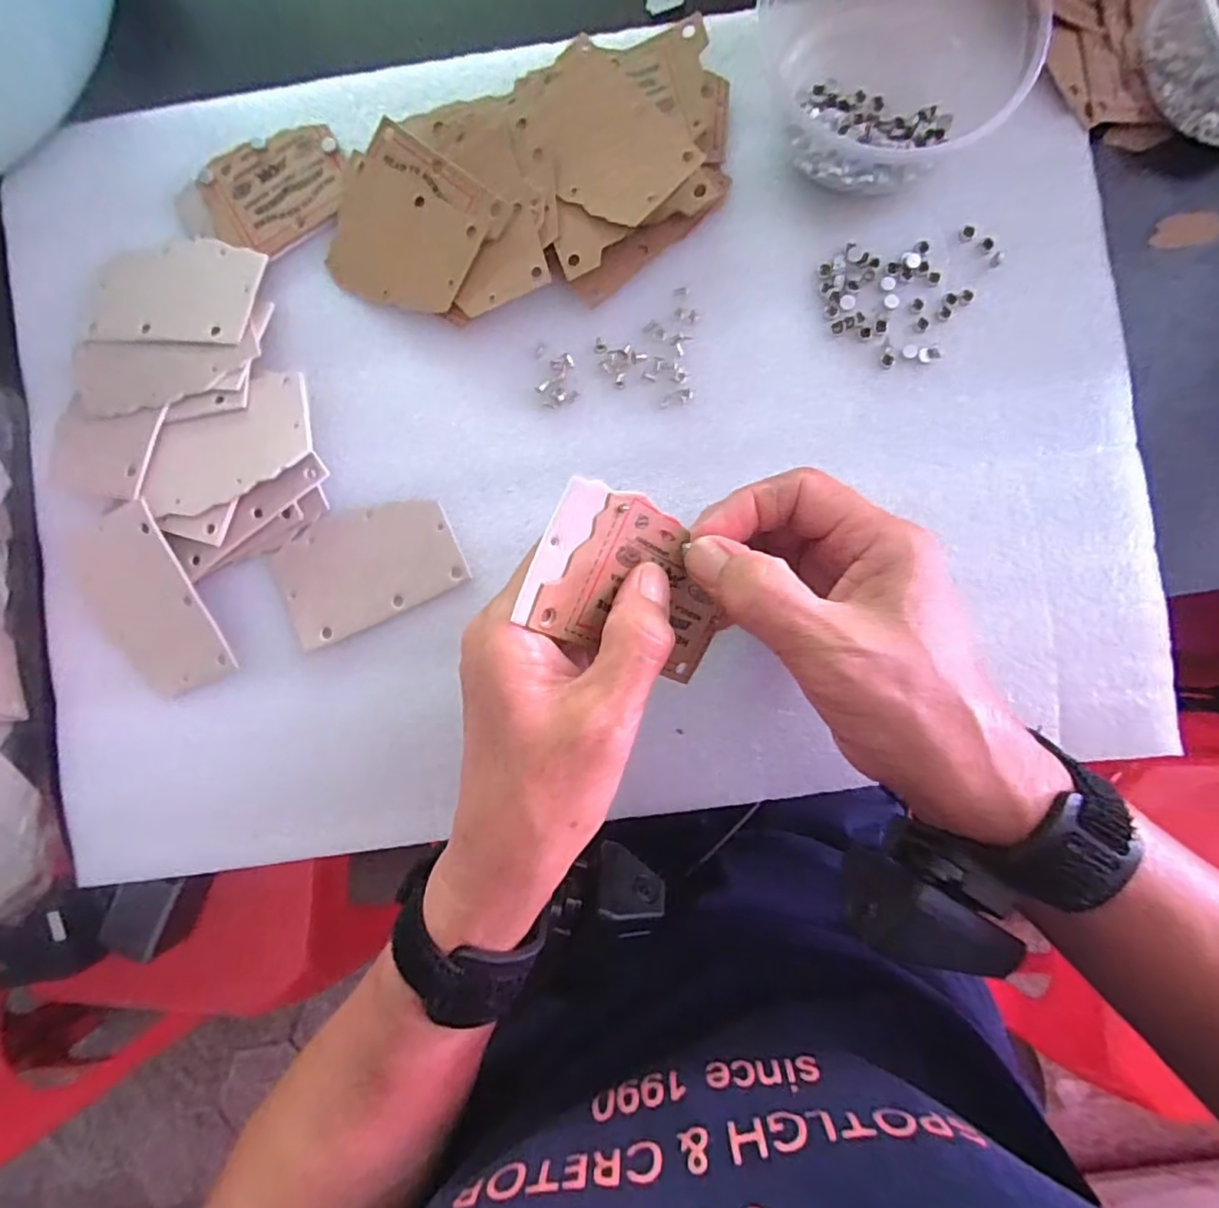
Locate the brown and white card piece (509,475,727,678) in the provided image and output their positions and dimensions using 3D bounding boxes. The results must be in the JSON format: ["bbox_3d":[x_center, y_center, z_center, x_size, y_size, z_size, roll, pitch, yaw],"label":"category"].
[{"bbox_3d":[0.011,-0.006,0.214,0.083,0.004,0.053,24,92,-34],"label":"brown and white card piece"}]

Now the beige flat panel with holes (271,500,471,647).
[{"bbox_3d":[-0.114,-0.020,0.283,0.083,0.006,0.054,-25,87,2],"label":"beige flat panel with holes"}]

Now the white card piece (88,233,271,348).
[{"bbox_3d":[-0.208,-0.148,0.285,0.085,0.004,0.054,3,75,8],"label":"white card piece"}]

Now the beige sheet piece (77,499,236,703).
[{"bbox_3d":[-0.214,0.001,0.277,0.055,0.007,0.086,-22,97,13],"label":"beige sheet piece"}]

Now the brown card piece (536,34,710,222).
[{"bbox_3d":[-0.003,-0.205,0.263,0.053,0.004,0.078,-41,84,6],"label":"brown card piece"}]

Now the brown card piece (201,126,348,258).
[{"bbox_3d":[-0.160,-0.200,0.289,0.070,0.004,0.052,-33,88,1],"label":"brown card piece"}]

